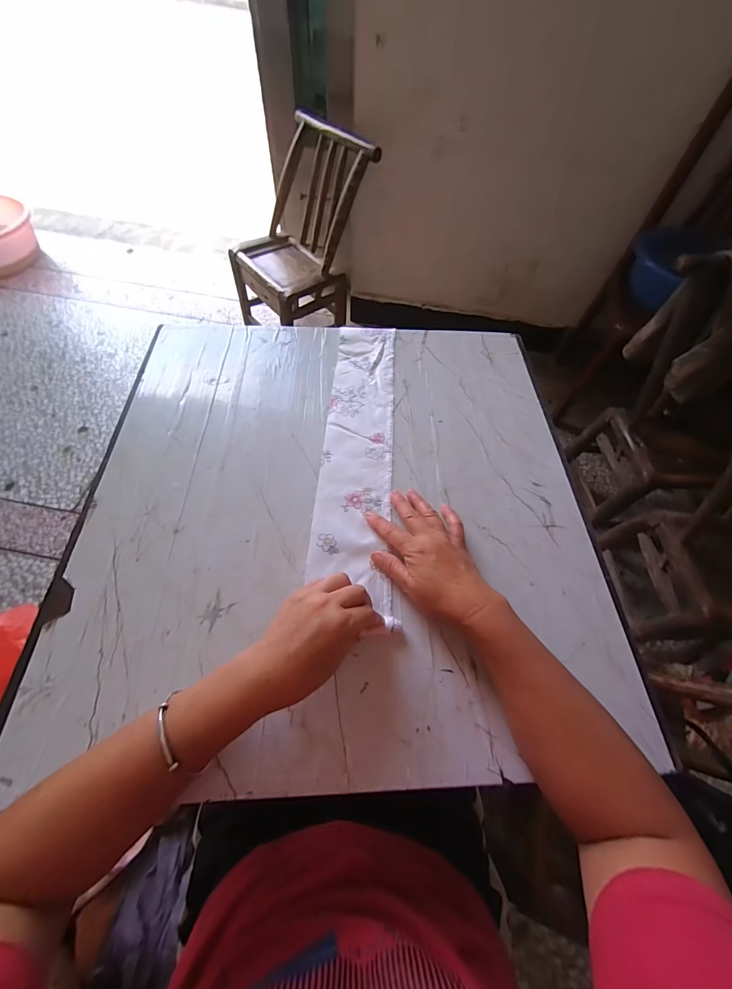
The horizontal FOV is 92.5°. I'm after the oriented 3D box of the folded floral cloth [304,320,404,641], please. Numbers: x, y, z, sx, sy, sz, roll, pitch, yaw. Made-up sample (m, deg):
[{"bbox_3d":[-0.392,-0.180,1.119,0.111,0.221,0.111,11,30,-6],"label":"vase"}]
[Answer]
[{"bbox_3d":[-0.009,-0.069,0.471,0.093,0.011,0.469,4,61,-2],"label":"folded floral cloth"}]

